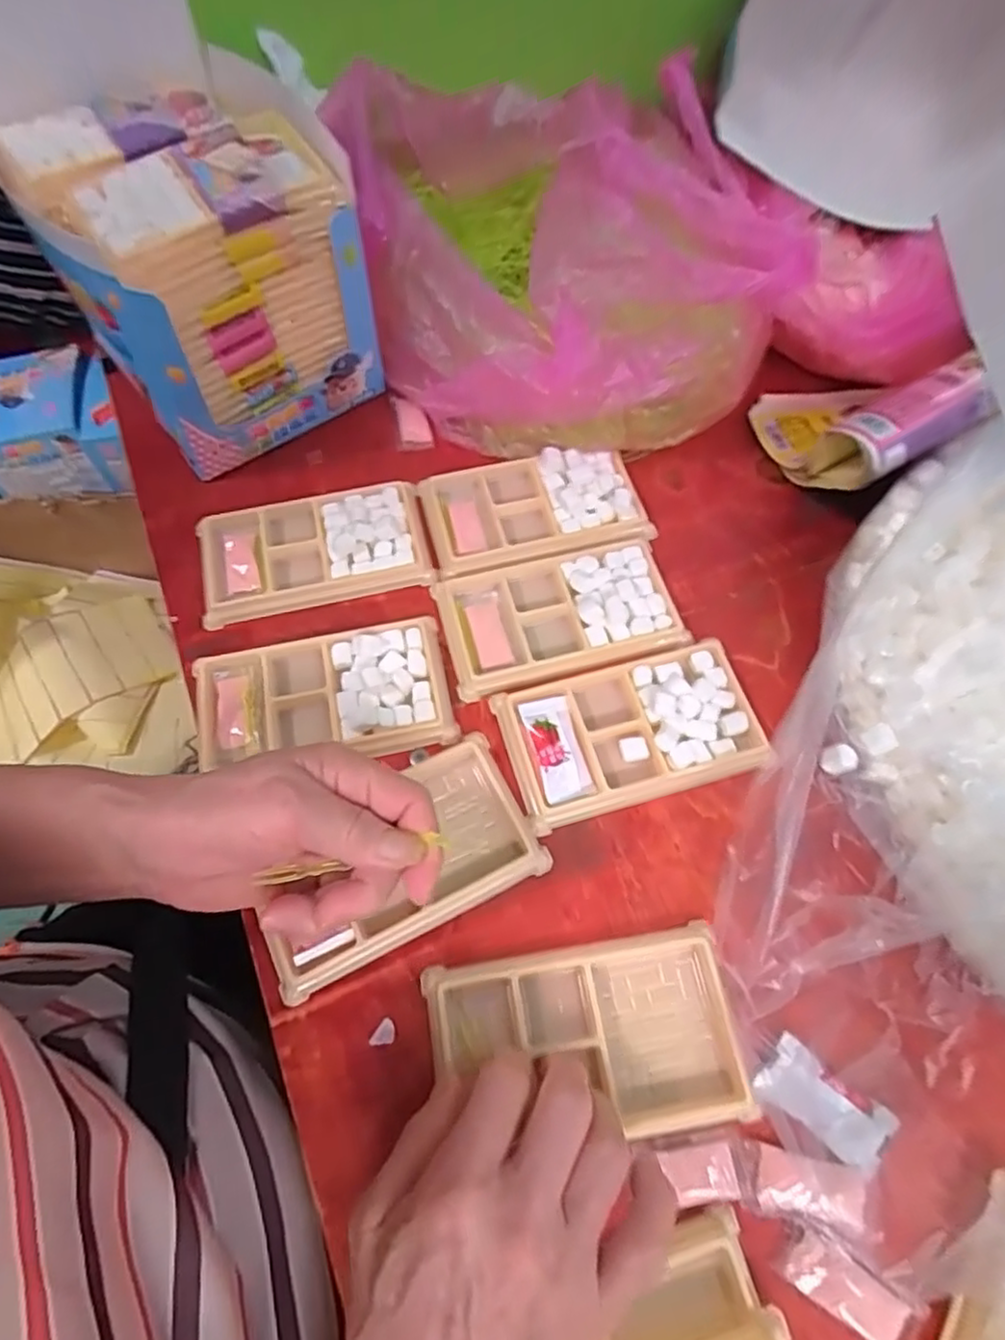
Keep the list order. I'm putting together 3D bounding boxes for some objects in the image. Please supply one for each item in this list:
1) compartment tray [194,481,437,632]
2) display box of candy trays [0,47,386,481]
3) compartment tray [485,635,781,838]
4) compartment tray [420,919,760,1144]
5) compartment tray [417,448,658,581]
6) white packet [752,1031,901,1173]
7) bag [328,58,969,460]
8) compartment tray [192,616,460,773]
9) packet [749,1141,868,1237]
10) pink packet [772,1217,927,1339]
[{"bbox_3d":[-0.117,-0.075,0.417,0.136,0.011,0.075,-12,64,-6],"label":"compartment tray"},{"bbox_3d":[-0.180,-0.249,0.427,0.159,0.137,0.153,-34,69,-16],"label":"display box of candy trays"},{"bbox_3d":[0.070,0.032,0.368,0.136,0.014,0.076,-14,64,-7],"label":"compartment tray"},{"bbox_3d":[0.036,0.167,0.304,0.132,0.012,0.079,-8,64,-4],"label":"compartment tray"},{"bbox_3d":[0.018,-0.105,0.433,0.135,0.013,0.080,-12,64,-6],"label":"compartment tray"},{"bbox_3d":[0.139,0.186,0.291,0.057,0.009,0.028,34,68,15],"label":"white packet"},{"bbox_3d":[0.086,-0.278,0.453,0.348,0.120,0.241,-6,64,-3],"label":"bag"},{"bbox_3d":[-0.100,0.015,0.373,0.139,0.015,0.075,-12,64,-6],"label":"compartment tray"},{"bbox_3d":[0.128,0.214,0.279,0.047,0.004,0.022,11,64,5],"label":"packet"},{"bbox_3d":[0.136,0.243,0.266,0.053,0.004,0.022,33,68,15],"label":"pink packet"}]

